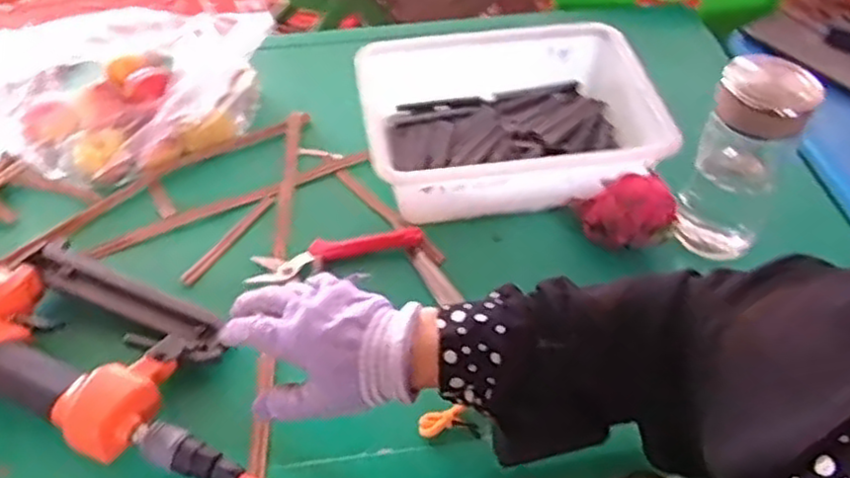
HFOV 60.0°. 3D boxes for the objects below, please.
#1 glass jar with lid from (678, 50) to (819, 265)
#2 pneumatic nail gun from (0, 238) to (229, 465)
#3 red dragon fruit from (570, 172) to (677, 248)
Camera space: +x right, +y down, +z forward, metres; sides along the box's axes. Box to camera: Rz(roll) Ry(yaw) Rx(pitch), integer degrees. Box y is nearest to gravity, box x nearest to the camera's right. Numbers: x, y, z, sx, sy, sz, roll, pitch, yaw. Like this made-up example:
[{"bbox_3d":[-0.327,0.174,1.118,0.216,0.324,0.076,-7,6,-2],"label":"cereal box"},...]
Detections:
[{"bbox_3d":[0.270,-0.071,0.622,0.074,0.171,0.092,22,51,20],"label":"glass jar with lid"},{"bbox_3d":[-0.276,0.079,0.553,0.197,0.062,0.161,21,50,19],"label":"pneumatic nail gun"},{"bbox_3d":[0.173,-0.026,0.635,0.081,0.060,0.057,3,47,3],"label":"red dragon fruit"}]

